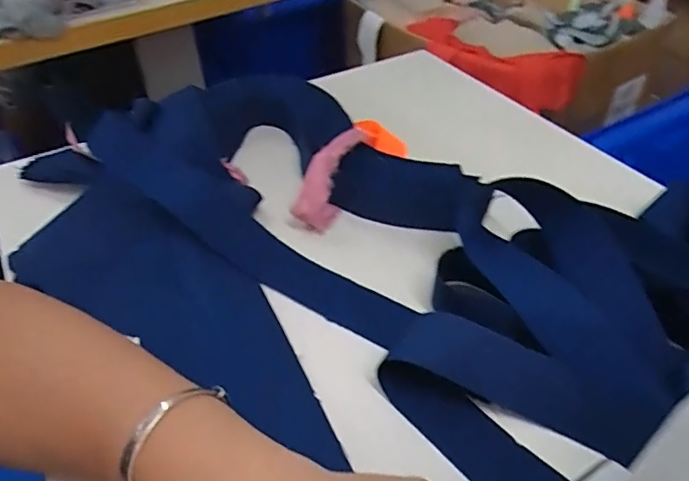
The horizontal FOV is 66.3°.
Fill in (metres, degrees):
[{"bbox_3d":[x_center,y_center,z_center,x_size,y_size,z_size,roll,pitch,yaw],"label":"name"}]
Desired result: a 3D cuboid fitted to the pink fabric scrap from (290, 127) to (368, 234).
[{"bbox_3d":[-0.012,-0.053,0.457,0.032,0.067,0.078,16,45,17],"label":"pink fabric scrap"}]

